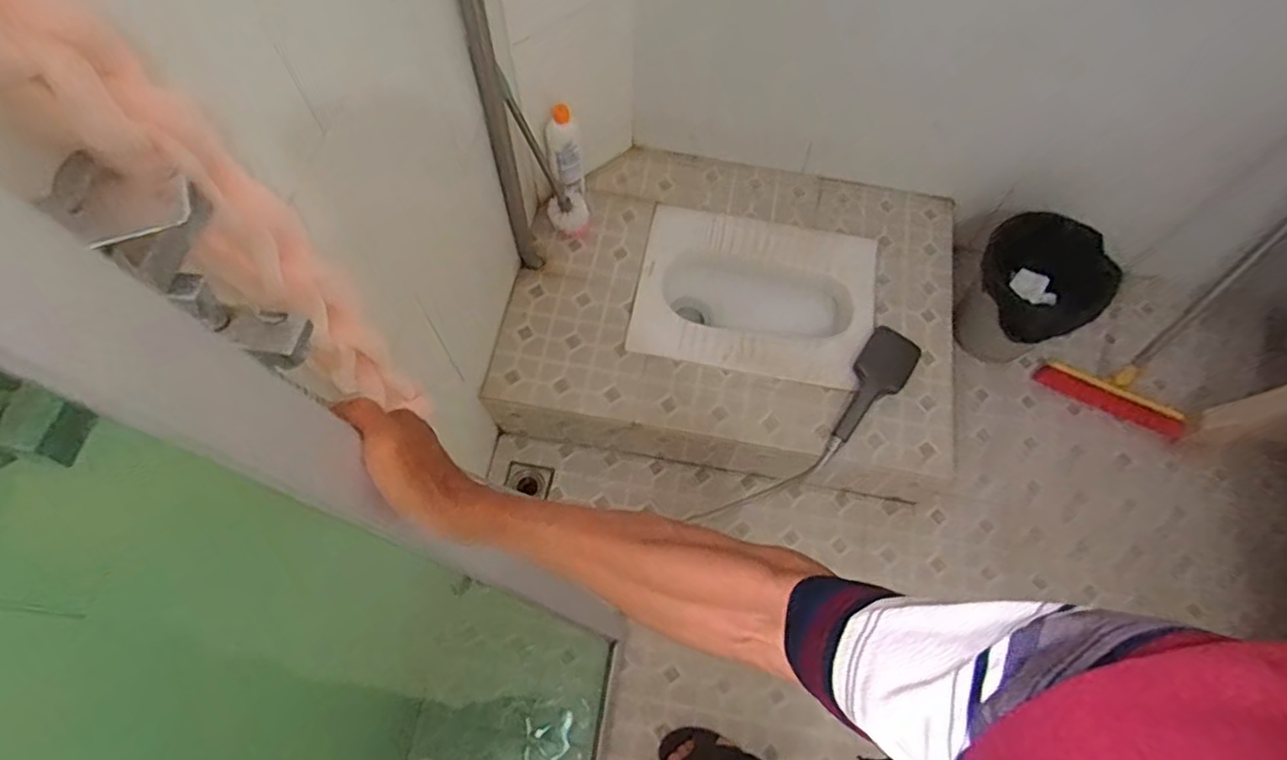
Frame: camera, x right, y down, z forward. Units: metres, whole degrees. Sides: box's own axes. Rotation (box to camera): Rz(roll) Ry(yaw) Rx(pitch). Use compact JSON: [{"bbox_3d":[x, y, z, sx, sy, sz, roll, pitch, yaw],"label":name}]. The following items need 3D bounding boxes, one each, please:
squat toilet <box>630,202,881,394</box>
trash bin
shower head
[{"bbox_3d":[0.231,-0.162,1.471,0.498,0.198,0.377,15,65,6],"label":"squat toilet"},{"bbox_3d":[0.813,-0.190,1.414,0.194,0.303,0.252,-41,72,-18],"label":"trash bin"},{"bbox_3d":[0.434,0.034,1.328,0.105,0.061,0.323,34,83,13],"label":"shower head"}]

